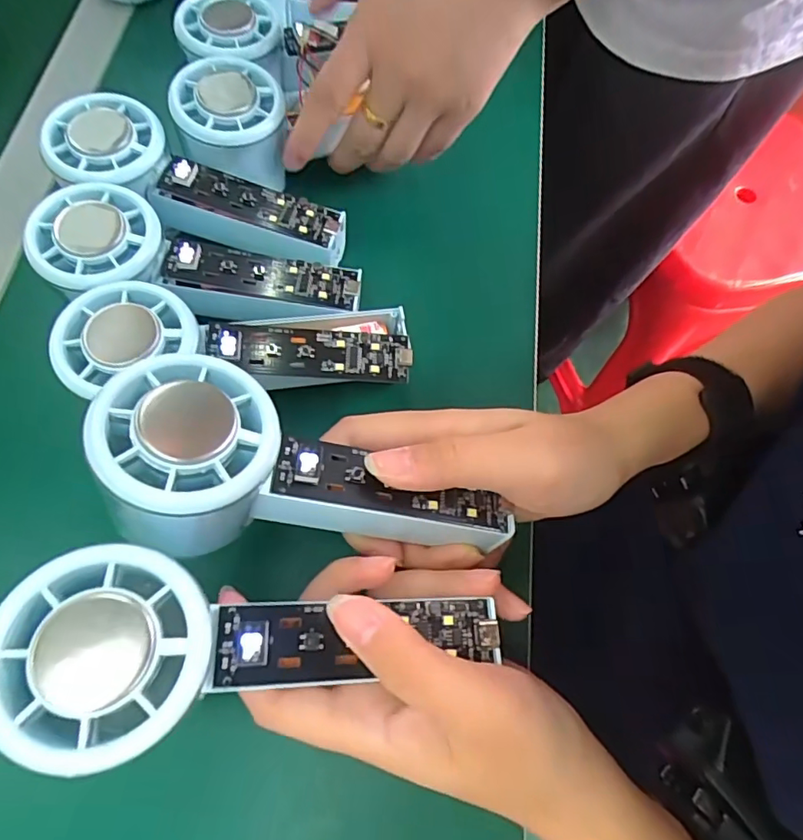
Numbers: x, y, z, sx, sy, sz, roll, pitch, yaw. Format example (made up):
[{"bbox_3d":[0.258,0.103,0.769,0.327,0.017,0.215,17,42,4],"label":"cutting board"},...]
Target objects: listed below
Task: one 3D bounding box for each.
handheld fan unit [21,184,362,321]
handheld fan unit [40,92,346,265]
[{"bbox_3d":[-0.099,-0.072,0.276,0.156,0.046,0.061,11,67,-12],"label":"handheld fan unit"},{"bbox_3d":[-0.107,-0.119,0.291,0.155,0.041,0.057,21,68,-9],"label":"handheld fan unit"}]

